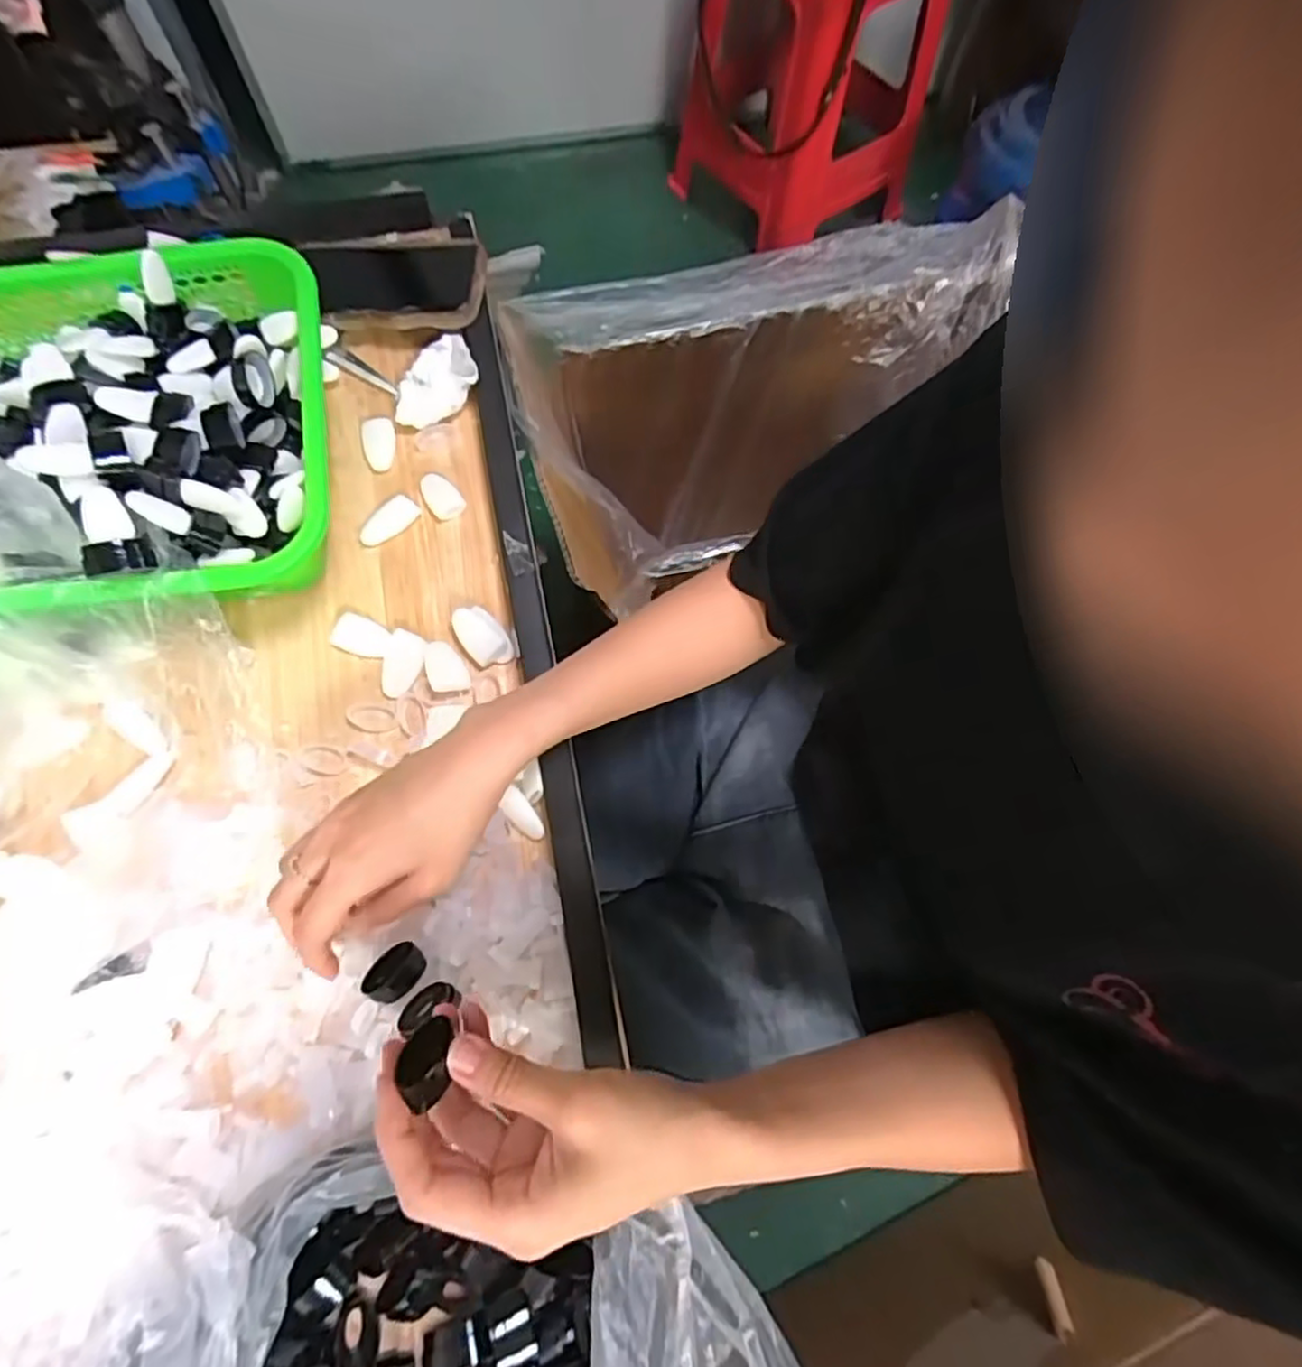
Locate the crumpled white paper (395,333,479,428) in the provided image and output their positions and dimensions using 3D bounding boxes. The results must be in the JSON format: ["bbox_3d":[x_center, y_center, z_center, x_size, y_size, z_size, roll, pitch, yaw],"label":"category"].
[{"bbox_3d":[-0.172,-0.237,0.541,0.074,0.030,0.051,-37,74,-14],"label":"crumpled white paper"}]

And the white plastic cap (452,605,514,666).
[{"bbox_3d":[-0.115,-0.033,0.472,0.028,0.014,0.046,-32,73,-12],"label":"white plastic cap"}]

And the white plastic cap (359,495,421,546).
[{"bbox_3d":[-0.194,-0.120,0.513,0.020,0.009,0.046,42,74,14],"label":"white plastic cap"}]

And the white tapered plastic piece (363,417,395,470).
[{"bbox_3d":[-0.212,-0.188,0.541,0.026,0.007,0.047,-10,69,-5],"label":"white tapered plastic piece"}]

